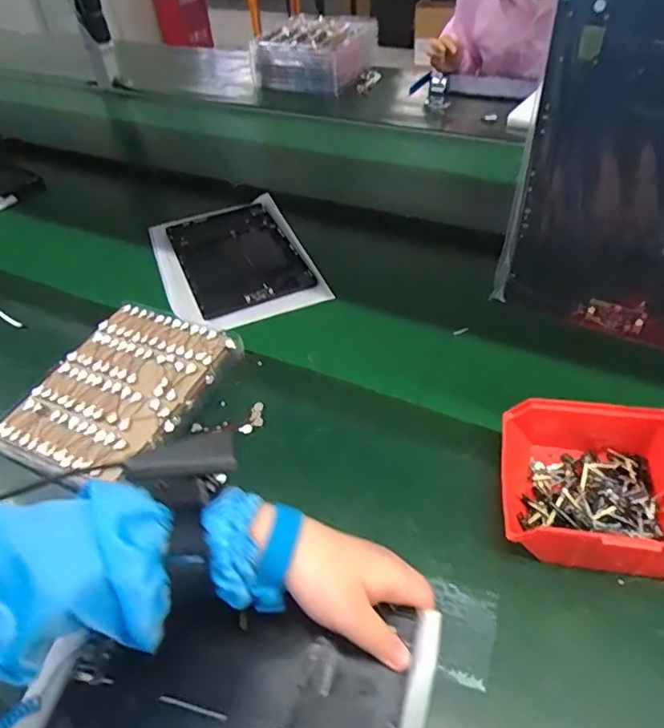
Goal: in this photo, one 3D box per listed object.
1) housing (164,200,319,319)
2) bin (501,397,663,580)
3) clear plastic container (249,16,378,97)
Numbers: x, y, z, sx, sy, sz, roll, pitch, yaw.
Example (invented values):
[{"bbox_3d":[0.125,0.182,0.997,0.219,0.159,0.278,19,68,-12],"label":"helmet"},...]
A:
[{"bbox_3d":[-0.133,-0.153,0.763,0.153,0.016,0.236,-18,47,-16],"label":"housing"},{"bbox_3d":[0.213,0.100,0.446,0.142,0.072,0.134,5,48,13],"label":"bin"},{"bbox_3d":[-0.040,-0.702,1.224,0.243,0.112,0.197,14,46,15],"label":"clear plastic container"}]

